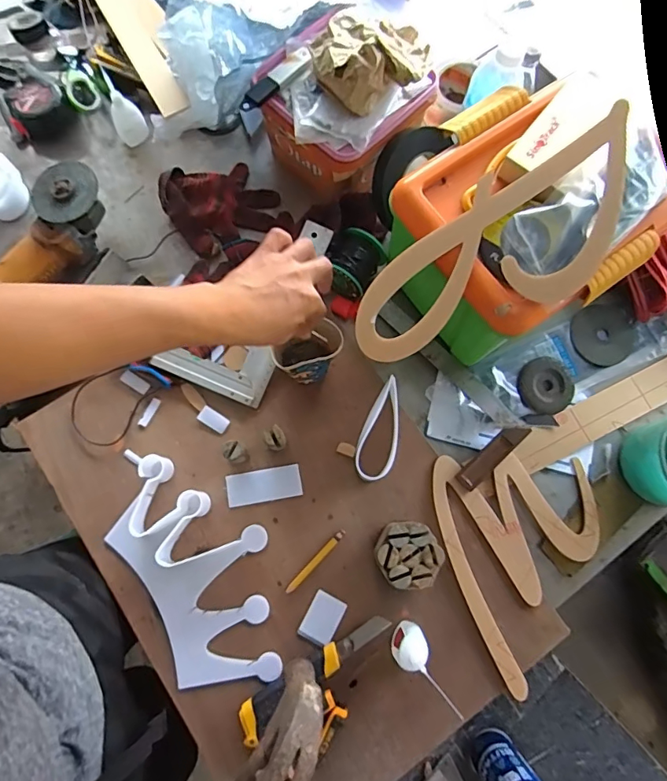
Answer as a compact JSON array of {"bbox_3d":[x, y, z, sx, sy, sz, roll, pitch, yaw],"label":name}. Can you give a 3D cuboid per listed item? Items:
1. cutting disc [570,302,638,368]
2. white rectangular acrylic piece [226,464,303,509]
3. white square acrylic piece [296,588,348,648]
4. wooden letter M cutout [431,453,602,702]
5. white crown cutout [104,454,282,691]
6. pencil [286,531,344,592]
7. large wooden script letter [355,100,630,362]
[{"bbox_3d":[0.377,-0.078,0.664,0.093,0.004,0.086,0,75,-2],"label":"cutting disc"},{"bbox_3d":[-0.087,0.120,0.600,0.092,0.005,0.041,-9,76,-4],"label":"white rectangular acrylic piece"},{"bbox_3d":[-0.013,0.270,0.563,0.039,0.007,0.054,29,76,6],"label":"white square acrylic piece"},{"bbox_3d":[0.237,0.213,0.578,0.208,0.010,0.262,-3,75,-2],"label":"wooden letter M cutout"},{"bbox_3d":[-0.159,0.210,0.559,0.154,0.034,0.282,-31,78,-9],"label":"white crown cutout"},{"bbox_3d":[-0.021,0.208,0.577,0.010,0.004,0.097,44,78,9],"label":"pencil"},{"bbox_3d":[0.161,-0.146,0.479,0.315,0.012,0.145,-22,82,8],"label":"large wooden script letter"}]

